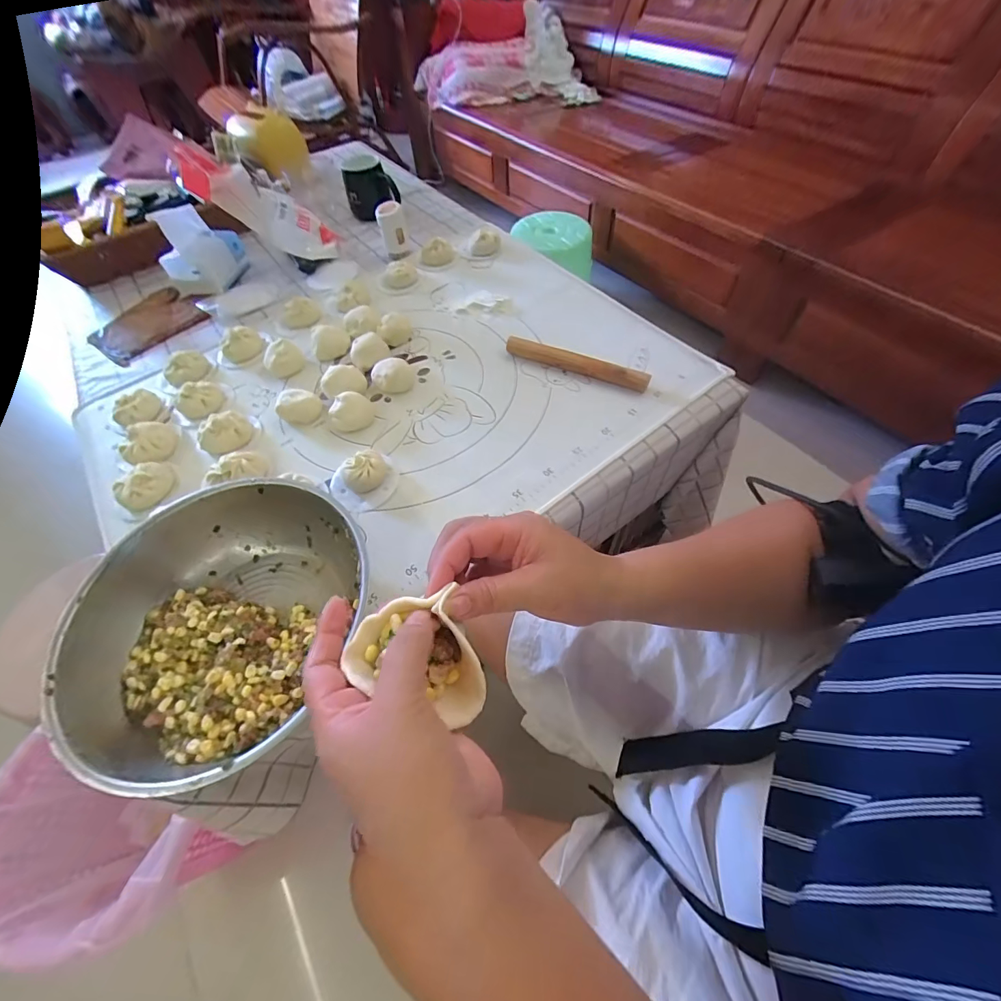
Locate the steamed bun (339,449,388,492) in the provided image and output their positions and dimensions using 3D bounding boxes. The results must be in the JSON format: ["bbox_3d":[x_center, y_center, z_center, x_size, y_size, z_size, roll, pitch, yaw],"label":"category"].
[{"bbox_3d":[-0.165,-0.035,0.516,0.051,0.031,0.042,-29,60,-13],"label":"steamed bun"}]

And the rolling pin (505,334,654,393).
[{"bbox_3d":[0.105,-0.195,0.596,0.207,0.028,0.020,21,62,17],"label":"rolling pin"}]

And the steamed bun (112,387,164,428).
[{"bbox_3d":[-0.531,-0.132,0.612,0.059,0.035,0.059,-13,58,-4],"label":"steamed bun"}]

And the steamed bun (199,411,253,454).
[{"bbox_3d":[-0.375,-0.096,0.571,0.069,0.037,0.069,-2,58,3],"label":"steamed bun"}]

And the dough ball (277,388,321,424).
[{"bbox_3d":[-0.280,-0.131,0.585,0.055,0.034,0.047,-33,61,-15],"label":"dough ball"}]

